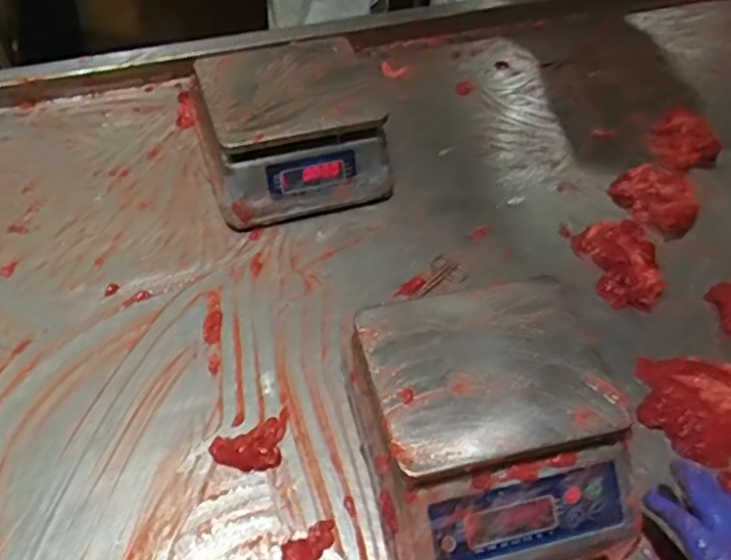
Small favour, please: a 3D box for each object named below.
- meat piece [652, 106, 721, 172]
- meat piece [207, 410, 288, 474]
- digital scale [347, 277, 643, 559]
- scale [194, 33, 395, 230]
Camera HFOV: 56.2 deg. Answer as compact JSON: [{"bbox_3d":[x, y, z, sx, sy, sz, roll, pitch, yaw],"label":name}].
[{"bbox_3d":[0.459,-0.204,0.992,0.086,0.036,0.093,1,51,-2],"label":"meat piece"},{"bbox_3d":[-0.116,0.176,0.725,0.088,0.017,0.054,-21,55,-18],"label":"meat piece"},{"bbox_3d":[0.122,0.140,0.670,0.233,0.101,0.266,-11,52,-11],"label":"digital scale"},{"bbox_3d":[-0.099,-0.212,0.942,0.225,0.136,0.221,-14,55,-15],"label":"scale"}]

